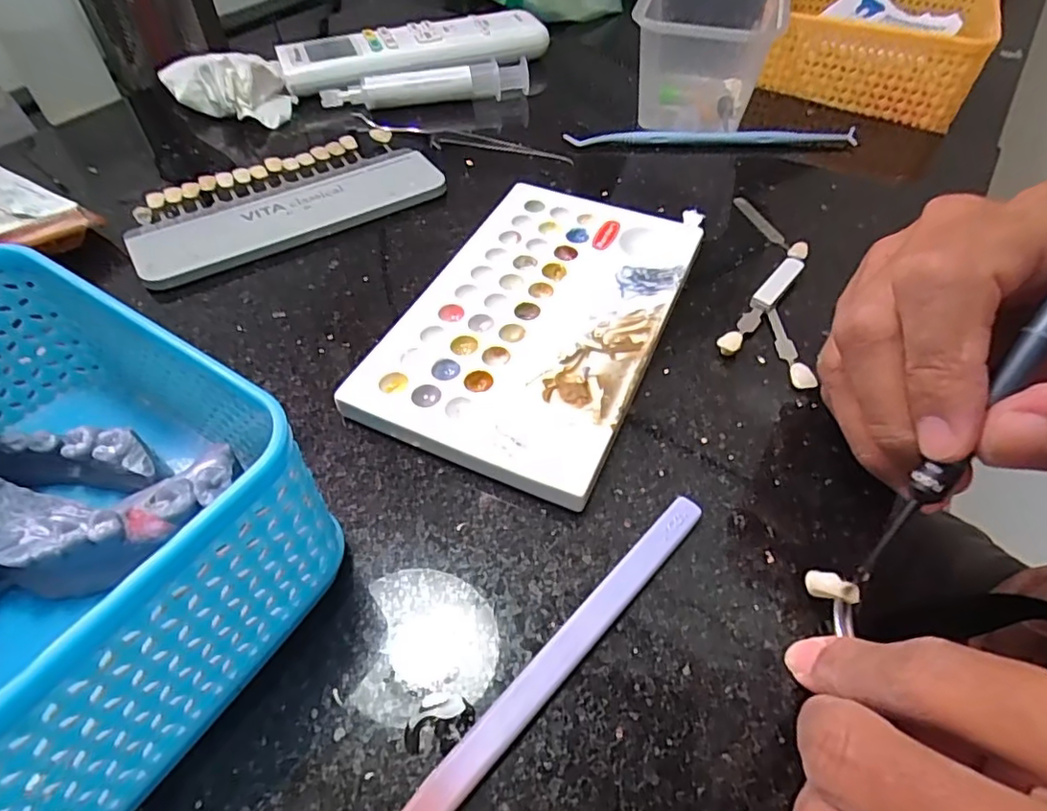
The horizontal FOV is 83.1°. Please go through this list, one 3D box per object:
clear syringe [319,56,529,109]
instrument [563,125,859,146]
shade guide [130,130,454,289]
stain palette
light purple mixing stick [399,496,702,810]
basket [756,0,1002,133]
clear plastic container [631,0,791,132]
[{"bbox_3d":[-0.060,-0.199,0.367,0.125,0.017,0.020,-12,51,-10],"label":"clear syringe"},{"bbox_3d":[0.107,-0.154,0.338,0.162,0.009,0.011,0,50,-1],"label":"instrument"},{"bbox_3d":[-0.118,-0.103,0.294,0.144,0.009,0.070,-27,57,-22],"label":"shade guide"},{"bbox_3d":[0.008,-0.037,0.239,0.091,0.012,0.157,19,53,15],"label":"stain palette"},{"bbox_3d":[0.005,0.072,0.156,0.009,0.005,0.139,37,59,24],"label":"light purple mixing stick"},{"bbox_3d":[0.232,-0.251,0.396,0.134,0.044,0.137,24,54,18],"label":"basket"},{"bbox_3d":[0.105,-0.214,0.354,0.083,0.060,0.092,15,52,12],"label":"clear plastic container"}]

